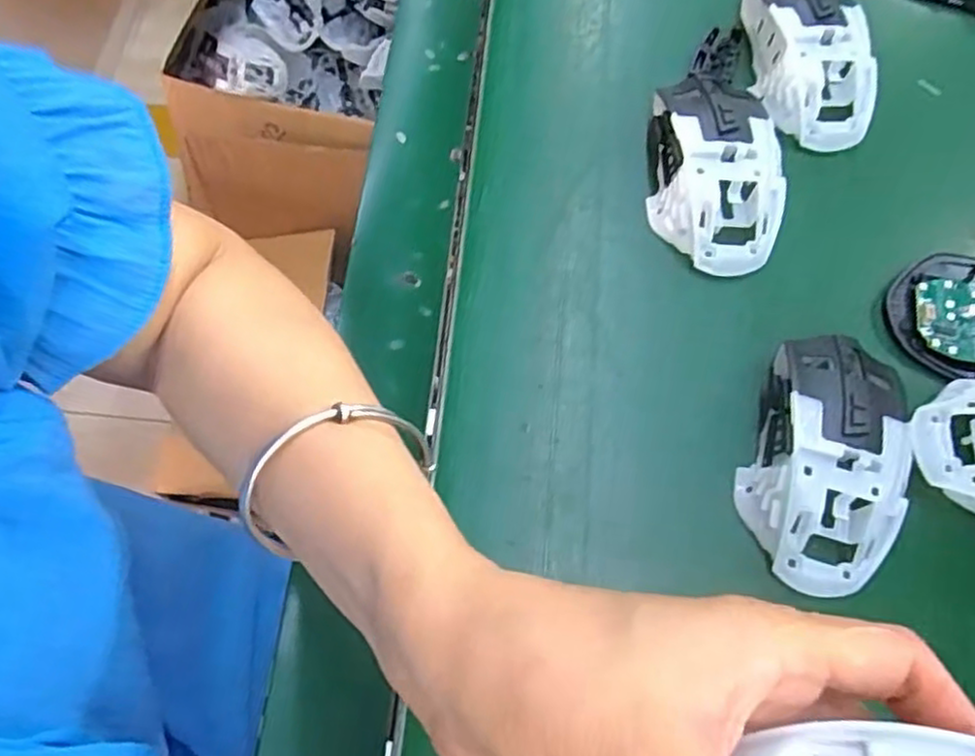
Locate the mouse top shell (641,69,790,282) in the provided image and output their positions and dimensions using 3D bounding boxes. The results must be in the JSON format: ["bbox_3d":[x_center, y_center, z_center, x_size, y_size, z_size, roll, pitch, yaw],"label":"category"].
[{"bbox_3d":[0.119,-0.111,0.370,0.063,0.039,0.109,6,68,0],"label":"mouse top shell"}]

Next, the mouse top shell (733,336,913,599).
[{"bbox_3d":[0.151,0.032,0.311,0.063,0.033,0.113,21,69,7],"label":"mouse top shell"}]

